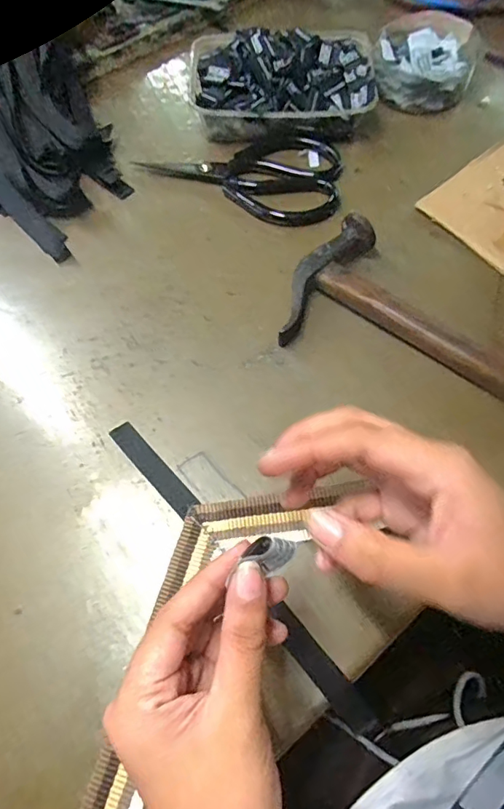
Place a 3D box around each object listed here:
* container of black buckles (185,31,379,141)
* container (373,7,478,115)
[{"bbox_3d":[0.029,-0.306,0.480,0.172,0.049,0.124,-2,65,1],"label":"container of black buckles"},{"bbox_3d":[0.172,-0.339,0.498,0.098,0.038,0.113,19,67,10],"label":"container"}]

